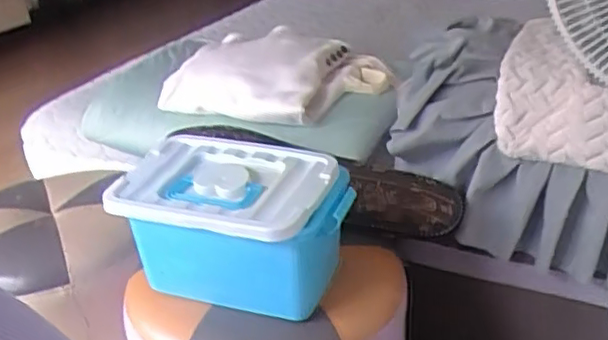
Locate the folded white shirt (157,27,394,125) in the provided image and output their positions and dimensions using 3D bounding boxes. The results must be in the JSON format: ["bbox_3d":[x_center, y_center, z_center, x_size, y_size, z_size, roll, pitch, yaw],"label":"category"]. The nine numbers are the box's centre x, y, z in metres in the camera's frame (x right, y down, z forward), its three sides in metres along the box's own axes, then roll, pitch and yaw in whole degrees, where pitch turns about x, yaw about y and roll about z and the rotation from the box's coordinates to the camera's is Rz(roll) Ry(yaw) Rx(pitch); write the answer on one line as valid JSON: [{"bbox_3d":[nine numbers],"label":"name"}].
[{"bbox_3d":[-0.053,-0.163,1.083,0.361,0.069,0.248,12,34,30],"label":"folded white shirt"}]

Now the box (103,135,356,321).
[{"bbox_3d":[-0.078,0.070,0.748,0.256,0.137,0.152,8,32,24],"label":"box"}]

